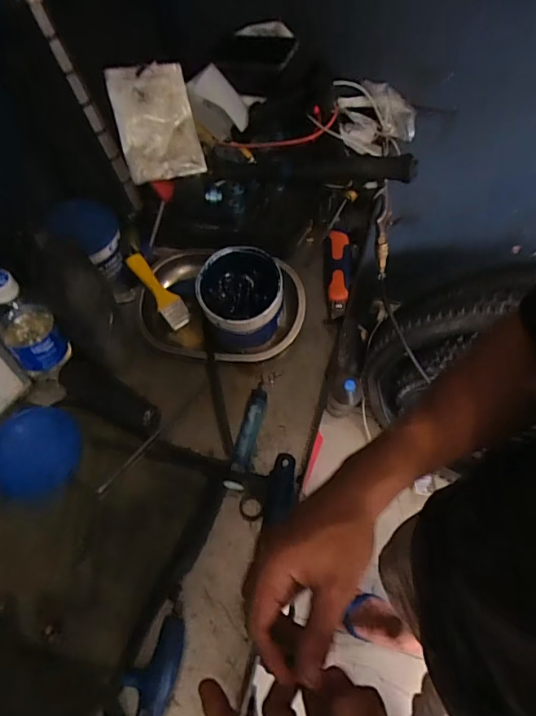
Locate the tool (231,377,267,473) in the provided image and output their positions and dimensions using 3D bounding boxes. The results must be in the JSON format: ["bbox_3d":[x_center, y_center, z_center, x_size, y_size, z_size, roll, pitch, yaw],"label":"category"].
[{"bbox_3d":[-0.019,0.077,0.542,0.022,0.022,0.122,12,60,8],"label":"tool"}]

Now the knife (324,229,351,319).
[{"bbox_3d":[0.100,-0.124,0.645,0.037,0.015,0.157,1,59,2],"label":"knife"}]

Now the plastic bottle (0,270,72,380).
[{"bbox_3d":[-0.275,-0.036,0.524,0.061,0.150,0.052,-33,63,-18],"label":"plastic bottle"}]

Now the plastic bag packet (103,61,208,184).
[{"bbox_3d":[-0.159,-0.336,0.663,0.109,0.025,0.154,-14,98,-14],"label":"plastic bag packet"}]

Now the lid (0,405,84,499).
[{"bbox_3d":[-0.268,0.104,0.526,0.101,0.009,0.103,-1,59,1],"label":"lid"}]

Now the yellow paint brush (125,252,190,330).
[{"bbox_3d":[-0.145,-0.090,0.613,0.031,0.015,0.116,-37,84,-19],"label":"yellow paint brush"}]

